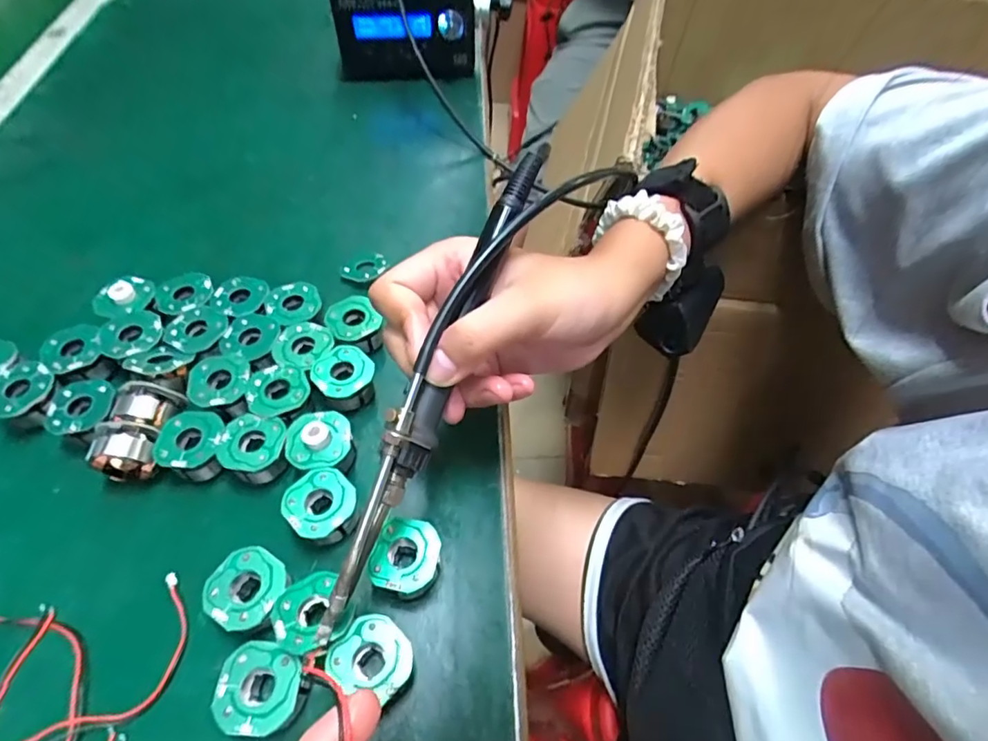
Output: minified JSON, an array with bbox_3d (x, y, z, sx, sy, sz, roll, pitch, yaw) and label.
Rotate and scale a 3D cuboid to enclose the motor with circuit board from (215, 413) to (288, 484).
[{"bbox_3d":[-0.116,0.040,0.265,0.031,0.019,0.031,-6,57,-7],"label":"motor with circuit board"}]

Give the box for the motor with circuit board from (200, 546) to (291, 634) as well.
[{"bbox_3d":[-0.101,0.094,0.228,0.032,0.021,0.030,2,56,-2],"label":"motor with circuit board"}]

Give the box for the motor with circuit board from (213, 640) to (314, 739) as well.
[{"bbox_3d":[-0.086,0.123,0.207,0.034,0.023,0.029,6,56,0],"label":"motor with circuit board"}]

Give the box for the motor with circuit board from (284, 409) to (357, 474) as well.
[{"bbox_3d":[-0.084,0.037,0.262,0.030,0.022,0.032,-17,59,-14],"label":"motor with circuit board"}]

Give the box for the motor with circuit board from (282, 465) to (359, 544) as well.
[{"bbox_3d":[-0.077,0.064,0.248,0.033,0.019,0.030,2,56,-2],"label":"motor with circuit board"}]

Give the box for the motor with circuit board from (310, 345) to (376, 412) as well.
[{"bbox_3d":[-0.080,0.004,0.290,0.030,0.017,0.031,2,56,-2],"label":"motor with circuit board"}]

